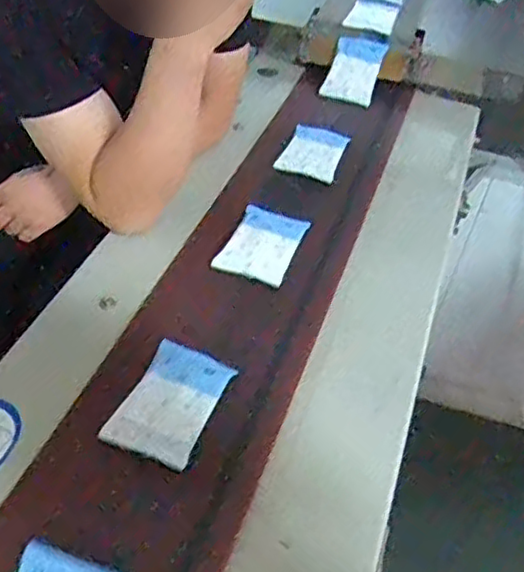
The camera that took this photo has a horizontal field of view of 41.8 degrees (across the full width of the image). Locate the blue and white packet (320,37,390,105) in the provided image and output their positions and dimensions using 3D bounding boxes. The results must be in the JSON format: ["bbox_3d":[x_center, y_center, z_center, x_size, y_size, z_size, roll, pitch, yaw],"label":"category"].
[{"bbox_3d":[0.160,-0.372,1.177,0.104,0.109,0.021,29,21,35],"label":"blue and white packet"}]

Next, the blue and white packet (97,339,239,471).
[{"bbox_3d":[-0.088,0.111,0.681,0.084,0.013,0.134,20,47,12],"label":"blue and white packet"}]

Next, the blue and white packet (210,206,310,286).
[{"bbox_3d":[0.004,-0.056,0.876,0.085,0.010,0.134,19,47,11],"label":"blue and white packet"}]

